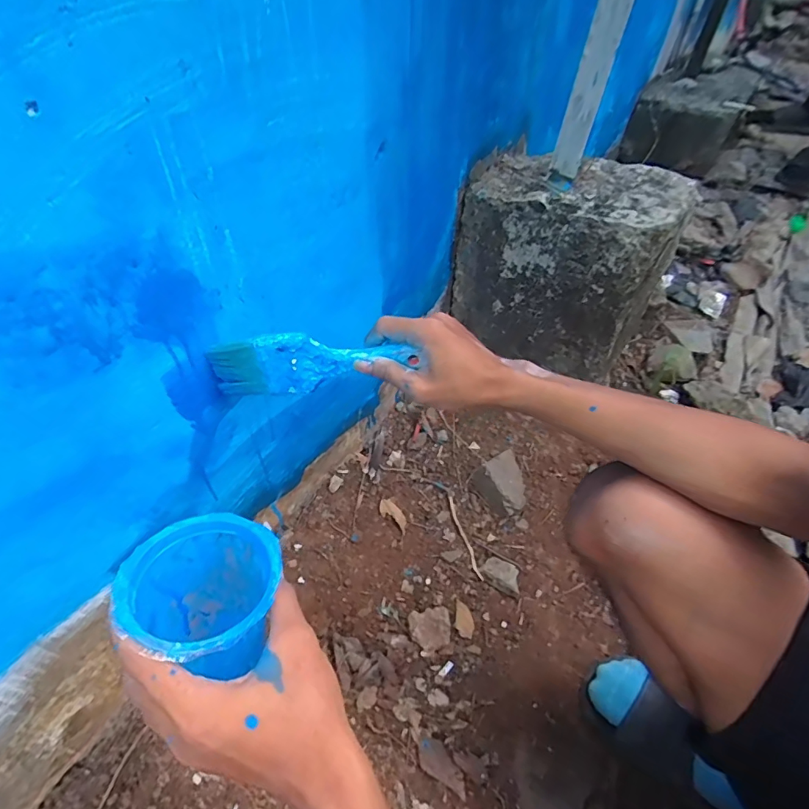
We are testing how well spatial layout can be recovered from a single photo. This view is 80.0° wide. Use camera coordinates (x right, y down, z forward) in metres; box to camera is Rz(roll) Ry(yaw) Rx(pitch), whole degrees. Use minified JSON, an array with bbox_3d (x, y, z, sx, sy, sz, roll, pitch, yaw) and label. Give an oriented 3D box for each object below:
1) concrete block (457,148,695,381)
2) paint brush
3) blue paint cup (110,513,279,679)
[{"bbox_3d":[0.246,-0.228,0.778,0.287,0.253,0.196,31,55,24],"label":"concrete block"},{"bbox_3d":[-0.086,-0.038,0.436,0.176,0.056,0.016,-6,49,5],"label":"paint brush"},{"bbox_3d":[-0.122,0.138,0.330,0.088,0.125,0.087,0,49,0],"label":"blue paint cup"}]

